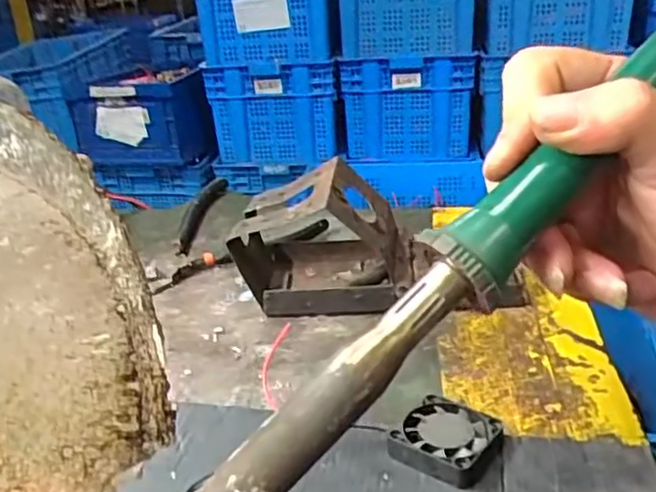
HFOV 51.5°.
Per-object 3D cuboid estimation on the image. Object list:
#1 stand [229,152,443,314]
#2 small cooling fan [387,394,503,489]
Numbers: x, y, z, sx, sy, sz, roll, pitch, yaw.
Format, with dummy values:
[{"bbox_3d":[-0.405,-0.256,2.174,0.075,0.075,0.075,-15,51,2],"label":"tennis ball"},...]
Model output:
[{"bbox_3d":[0.002,-0.007,0.439,0.109,0.085,0.076,0,25,9],"label":"stand"},{"bbox_3d":[0.054,0.086,0.306,0.041,0.012,0.041,13,29,31],"label":"small cooling fan"}]

